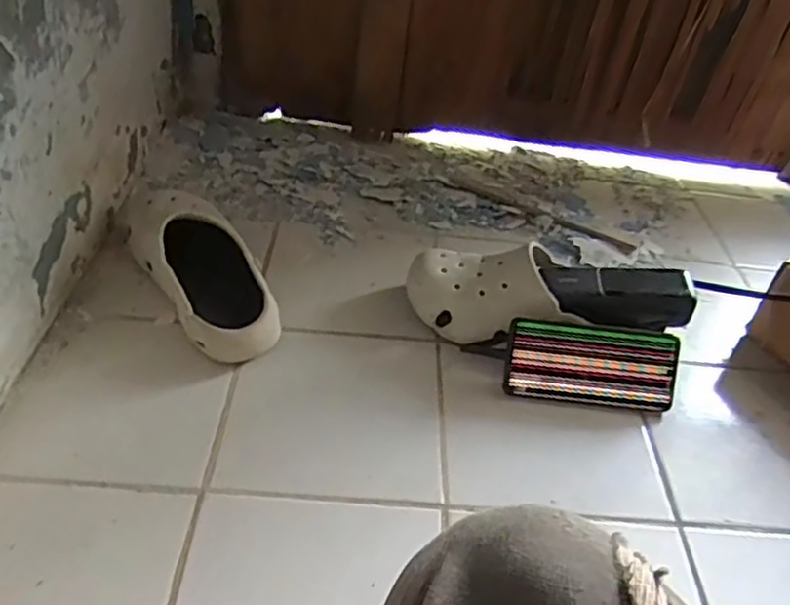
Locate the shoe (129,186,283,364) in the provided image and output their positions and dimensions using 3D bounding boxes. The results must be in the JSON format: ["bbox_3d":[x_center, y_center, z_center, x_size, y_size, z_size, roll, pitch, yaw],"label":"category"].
[{"bbox_3d":[-0.200,-0.042,0.719,0.105,0.084,0.249,-21,49,-29],"label":"shoe"}]

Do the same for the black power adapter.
[{"bbox_3d":[0.230,-0.007,0.702,0.158,0.039,0.069,9,40,-1],"label":"black power adapter"}]

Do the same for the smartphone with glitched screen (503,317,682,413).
[{"bbox_3d":[0.195,0.061,0.674,0.167,0.078,0.011,7,5,-1],"label":"smartphone with glitched screen"}]

